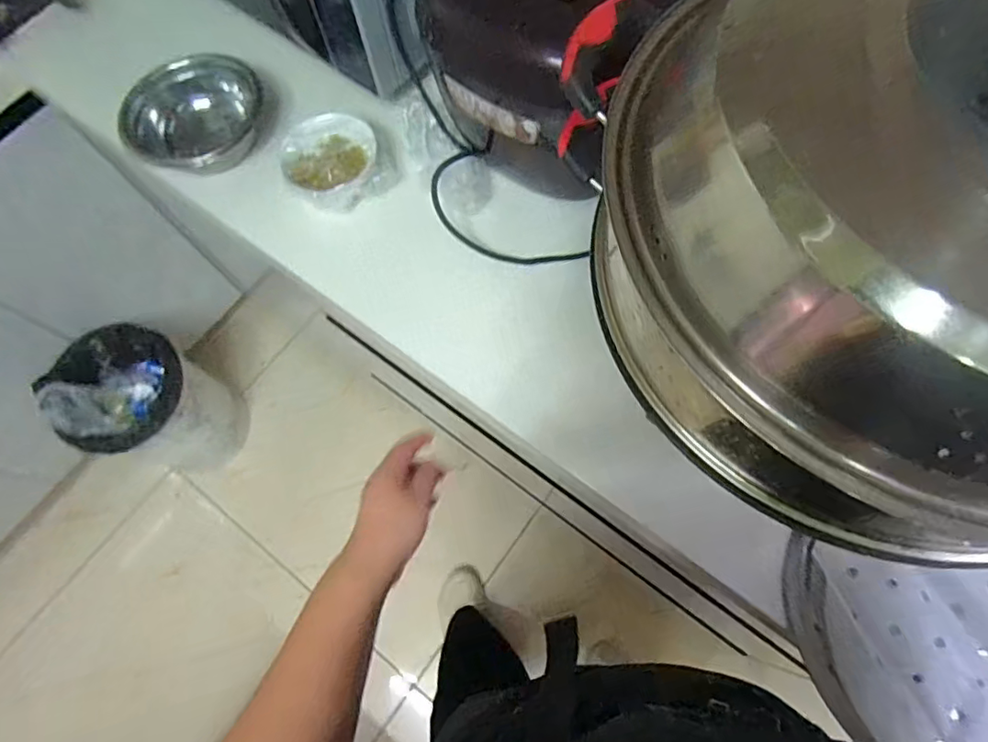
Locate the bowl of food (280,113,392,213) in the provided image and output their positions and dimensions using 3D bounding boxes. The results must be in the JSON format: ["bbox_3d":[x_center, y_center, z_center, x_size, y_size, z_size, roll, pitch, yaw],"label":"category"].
[{"bbox_3d":[-0.187,-0.243,0.654,0.114,0.045,0.127,-29,71,-8],"label":"bowl of food"}]

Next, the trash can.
[{"bbox_3d":[-0.762,0.086,1.287,0.275,0.400,0.250,-1,69,2],"label":"trash can"}]

